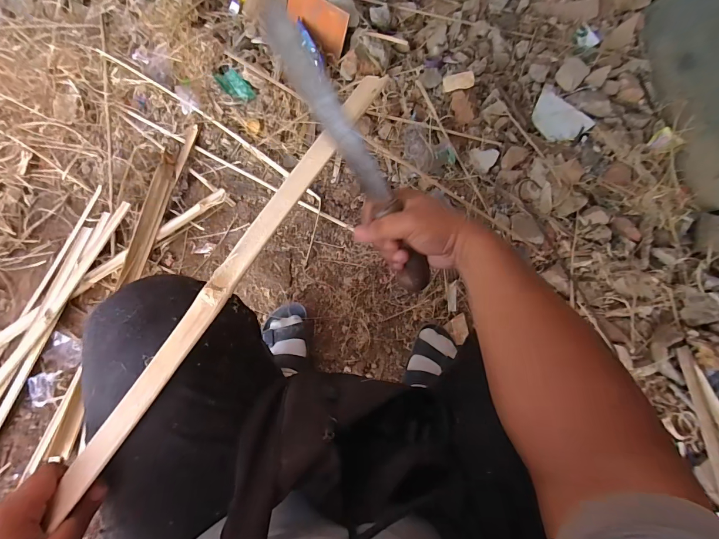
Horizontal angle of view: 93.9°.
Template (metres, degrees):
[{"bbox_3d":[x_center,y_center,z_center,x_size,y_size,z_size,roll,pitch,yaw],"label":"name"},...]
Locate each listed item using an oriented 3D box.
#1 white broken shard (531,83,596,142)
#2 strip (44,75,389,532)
[{"bbox_3d":[0.550,-0.436,0.946,0.140,0.024,0.171,-32,75,-10],"label":"white broken shard"},{"bbox_3d":[-0.123,-0.002,0.327,0.033,0.008,0.496,30,81,31],"label":"strip"}]

